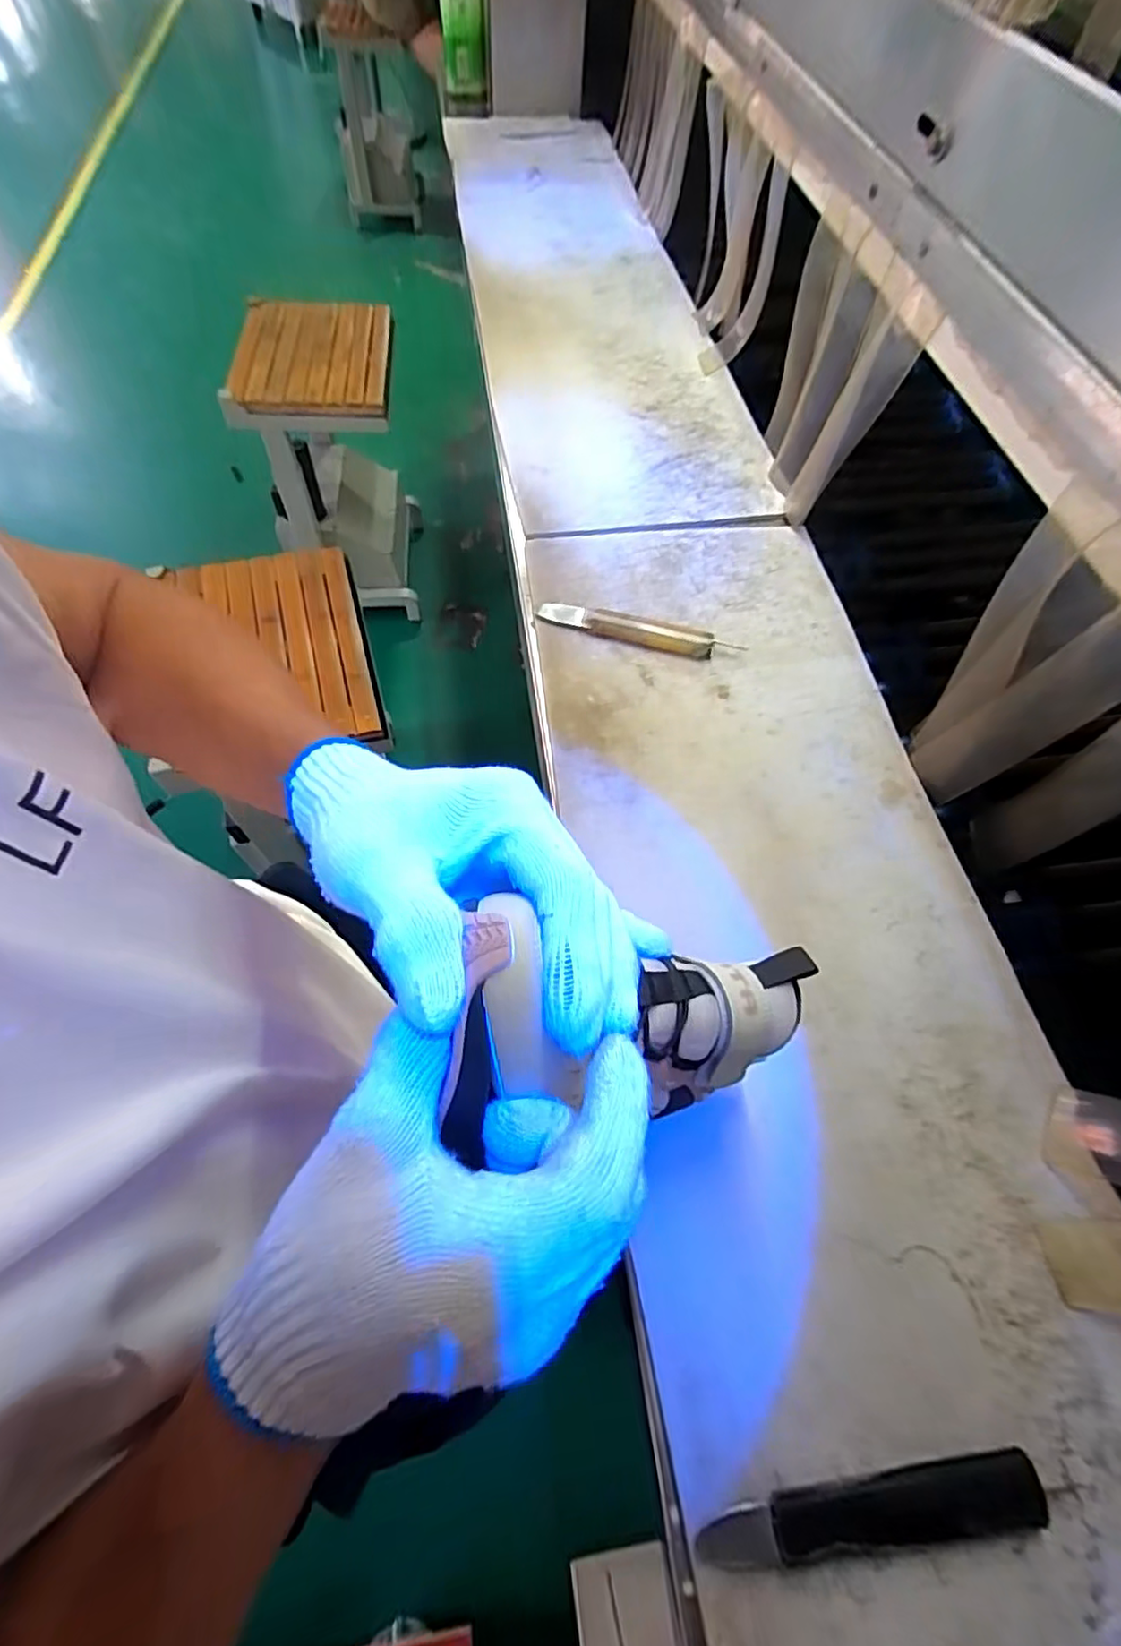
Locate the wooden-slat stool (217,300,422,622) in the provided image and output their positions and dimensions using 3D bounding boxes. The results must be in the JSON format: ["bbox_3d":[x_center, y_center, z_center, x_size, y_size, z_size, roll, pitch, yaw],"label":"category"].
[{"bbox_3d":[-0.483,-0.798,1.400,0.270,0.497,0.391,-4,62,-5],"label":"wooden-slat stool"}]

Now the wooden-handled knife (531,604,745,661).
[{"bbox_3d":[0.069,-0.175,0.568,0.183,0.015,0.027,14,62,5],"label":"wooden-handled knife"}]

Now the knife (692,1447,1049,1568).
[{"bbox_3d":[0.151,0.333,0.301,0.165,0.015,0.027,-4,62,-5],"label":"knife"}]

